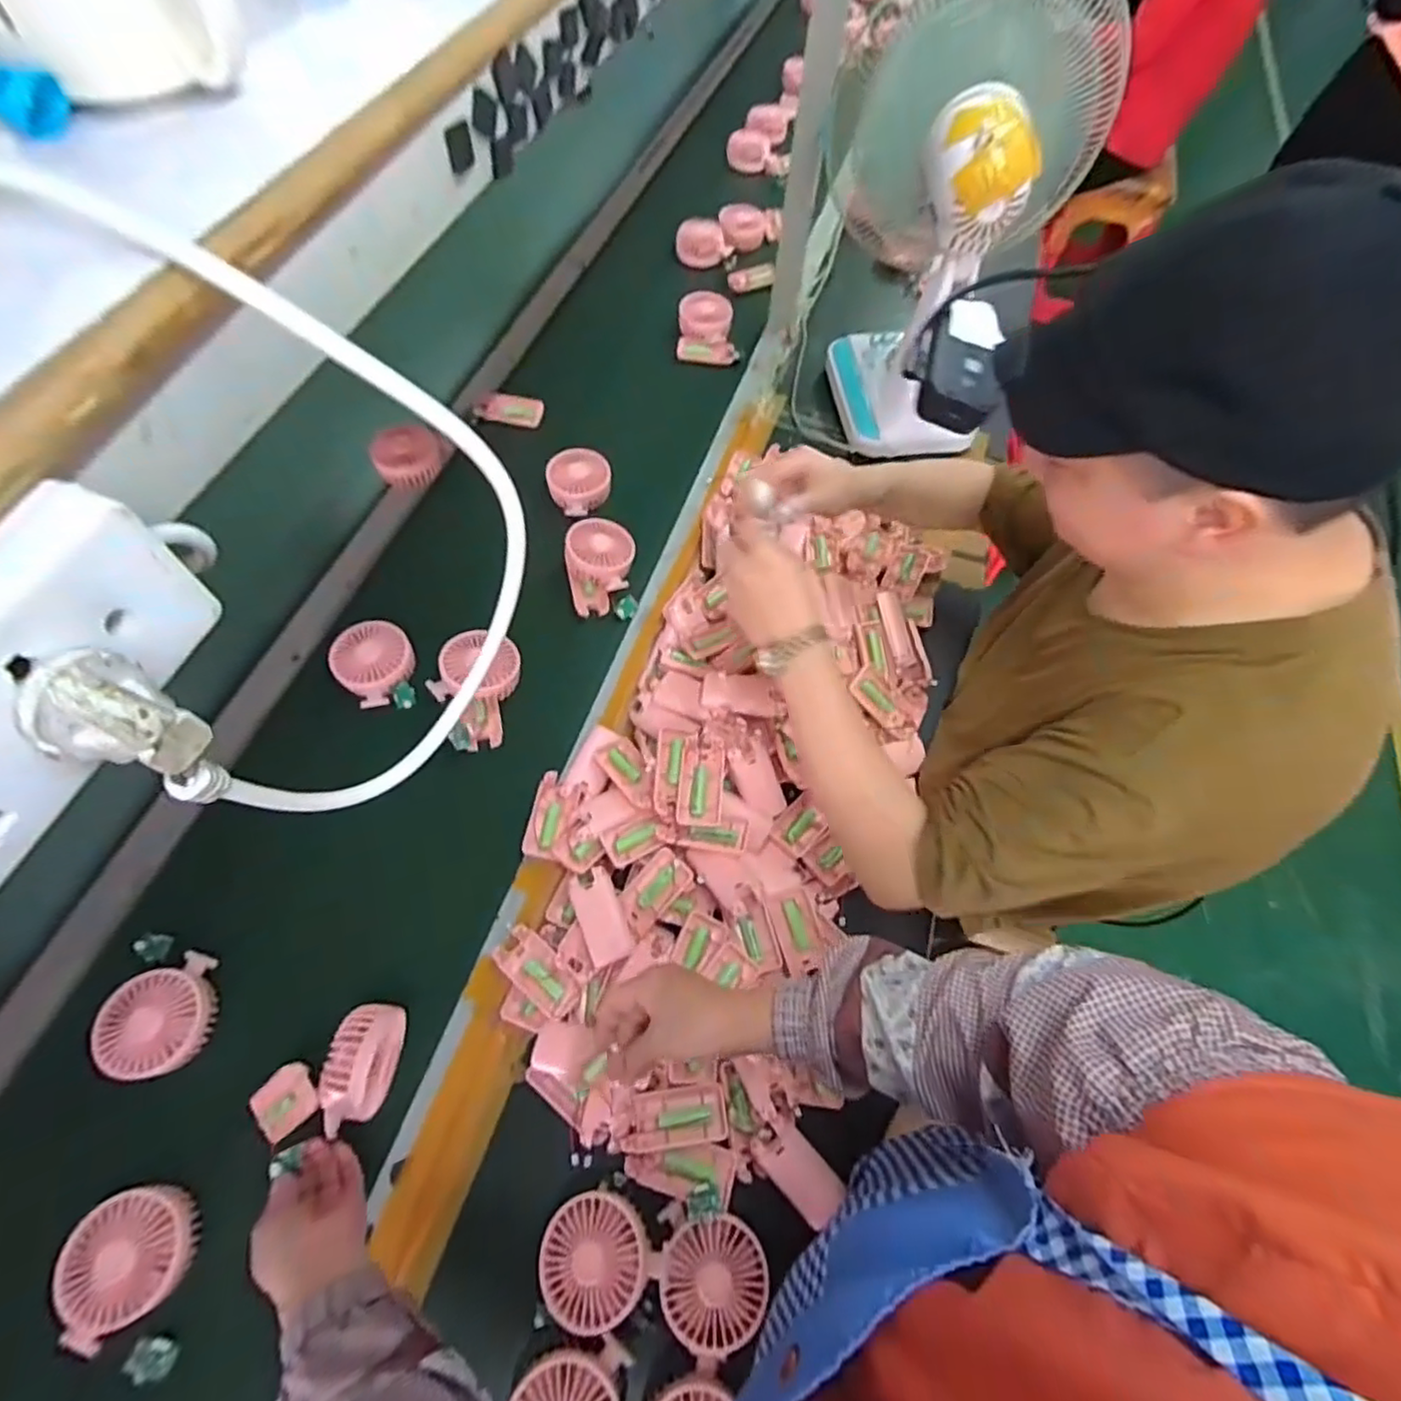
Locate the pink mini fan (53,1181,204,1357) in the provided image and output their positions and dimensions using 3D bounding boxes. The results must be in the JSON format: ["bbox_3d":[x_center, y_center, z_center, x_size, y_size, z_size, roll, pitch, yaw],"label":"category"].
[{"bbox_3d":[-0.455,0.443,0.529,0.092,0.034,0.085,-31,69,-16],"label":"pink mini fan"}]

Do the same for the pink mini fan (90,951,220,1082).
[{"bbox_3d":[-0.499,0.291,0.609,0.083,0.039,0.097,-14,65,-9],"label":"pink mini fan"}]

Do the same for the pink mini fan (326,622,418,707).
[{"bbox_3d":[-0.390,-0.046,0.801,0.092,0.037,0.098,-41,72,-19],"label":"pink mini fan"}]

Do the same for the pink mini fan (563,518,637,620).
[{"bbox_3d":[-0.134,-0.177,0.872,0.085,0.052,0.115,7,64,1],"label":"pink mini fan"}]

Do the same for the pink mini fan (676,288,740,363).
[{"bbox_3d":[0.011,-0.640,1.154,0.098,0.059,0.116,-1,64,-2],"label":"pink mini fan"}]

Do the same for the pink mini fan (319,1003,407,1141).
[{"bbox_3d":[-0.296,0.318,0.583,0.040,0.064,0.095,8,64,2],"label":"pink mini fan"}]

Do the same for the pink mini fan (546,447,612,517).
[{"bbox_3d":[-0.171,-0.313,0.952,0.087,0.033,0.090,1,64,-2],"label":"pink mini fan"}]

